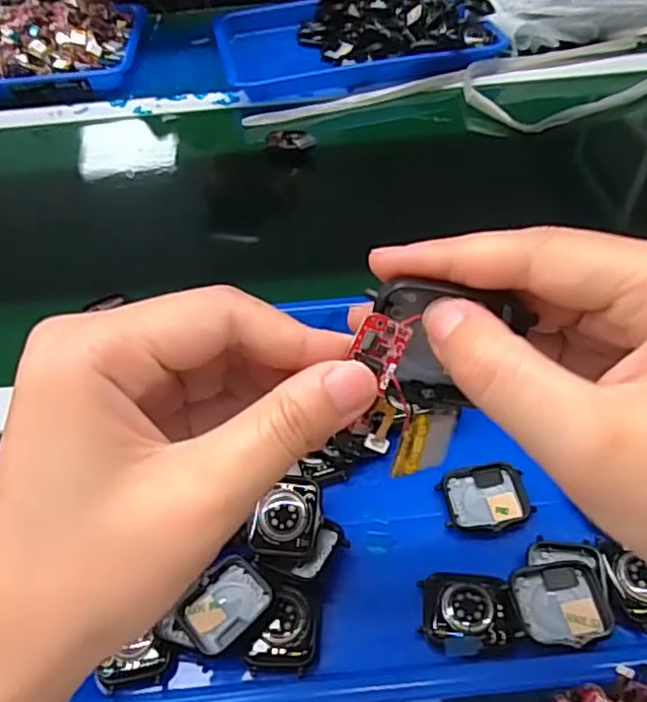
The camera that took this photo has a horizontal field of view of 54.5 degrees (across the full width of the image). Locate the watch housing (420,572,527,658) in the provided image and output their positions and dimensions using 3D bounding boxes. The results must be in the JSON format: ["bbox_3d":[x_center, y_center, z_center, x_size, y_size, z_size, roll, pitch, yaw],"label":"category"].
[{"bbox_3d":[0.069,0.125,0.301,0.042,0.012,0.037,-5,47,0],"label":"watch housing"}]

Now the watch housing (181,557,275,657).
[{"bbox_3d":[-0.047,0.126,0.307,0.043,0.016,0.031,-36,54,-25],"label":"watch housing"}]

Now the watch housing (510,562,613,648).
[{"bbox_3d":[0.112,0.120,0.296,0.041,0.007,0.037,-6,47,0],"label":"watch housing"}]

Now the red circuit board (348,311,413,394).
[{"bbox_3d":[0.015,0.000,0.168,0.014,0.019,0.004,23,1,-17],"label":"red circuit board"}]

